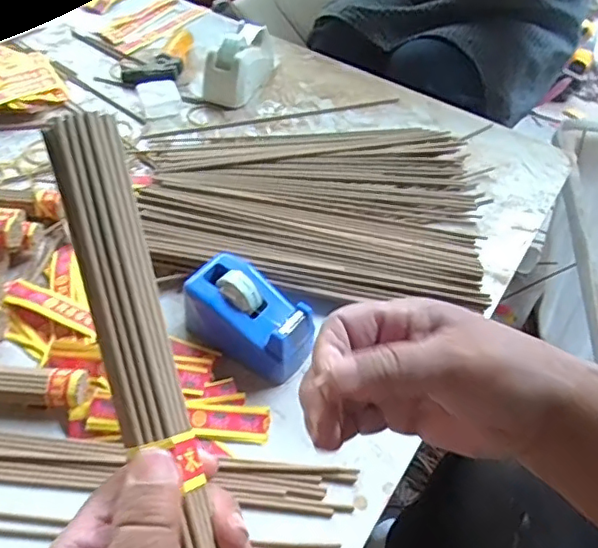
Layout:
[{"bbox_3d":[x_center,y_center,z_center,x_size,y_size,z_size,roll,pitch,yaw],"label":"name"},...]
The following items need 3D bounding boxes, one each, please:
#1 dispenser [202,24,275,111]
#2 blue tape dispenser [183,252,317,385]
[{"bbox_3d":[-0.069,-0.266,0.706,0.056,0.055,0.122,17,49,9],"label":"dispenser"},{"bbox_3d":[-0.037,0.031,0.446,0.103,0.050,0.059,31,53,20],"label":"blue tape dispenser"}]

